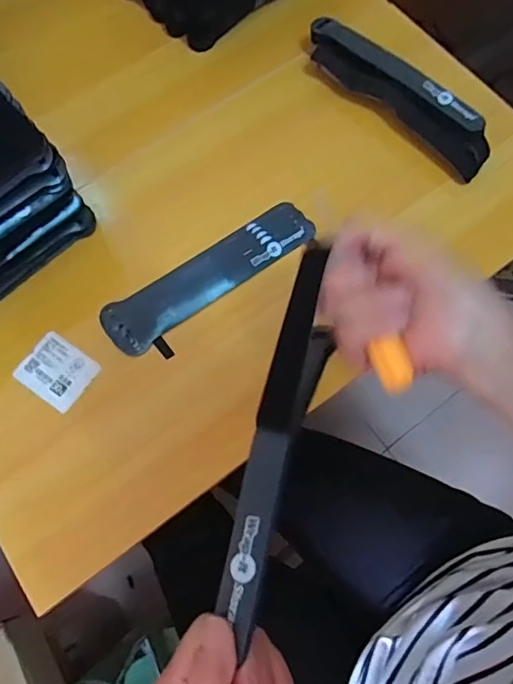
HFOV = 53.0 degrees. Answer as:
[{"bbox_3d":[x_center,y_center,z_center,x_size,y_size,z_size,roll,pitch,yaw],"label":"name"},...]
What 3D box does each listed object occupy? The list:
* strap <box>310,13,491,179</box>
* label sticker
[{"bbox_3d":[0.129,-0.233,0.486,0.035,0.045,0.208,-42,76,-13],"label":"strap"},{"bbox_3d":[-0.166,0.024,0.429,0.059,0.005,0.048,33,74,10],"label":"label sticker"}]

